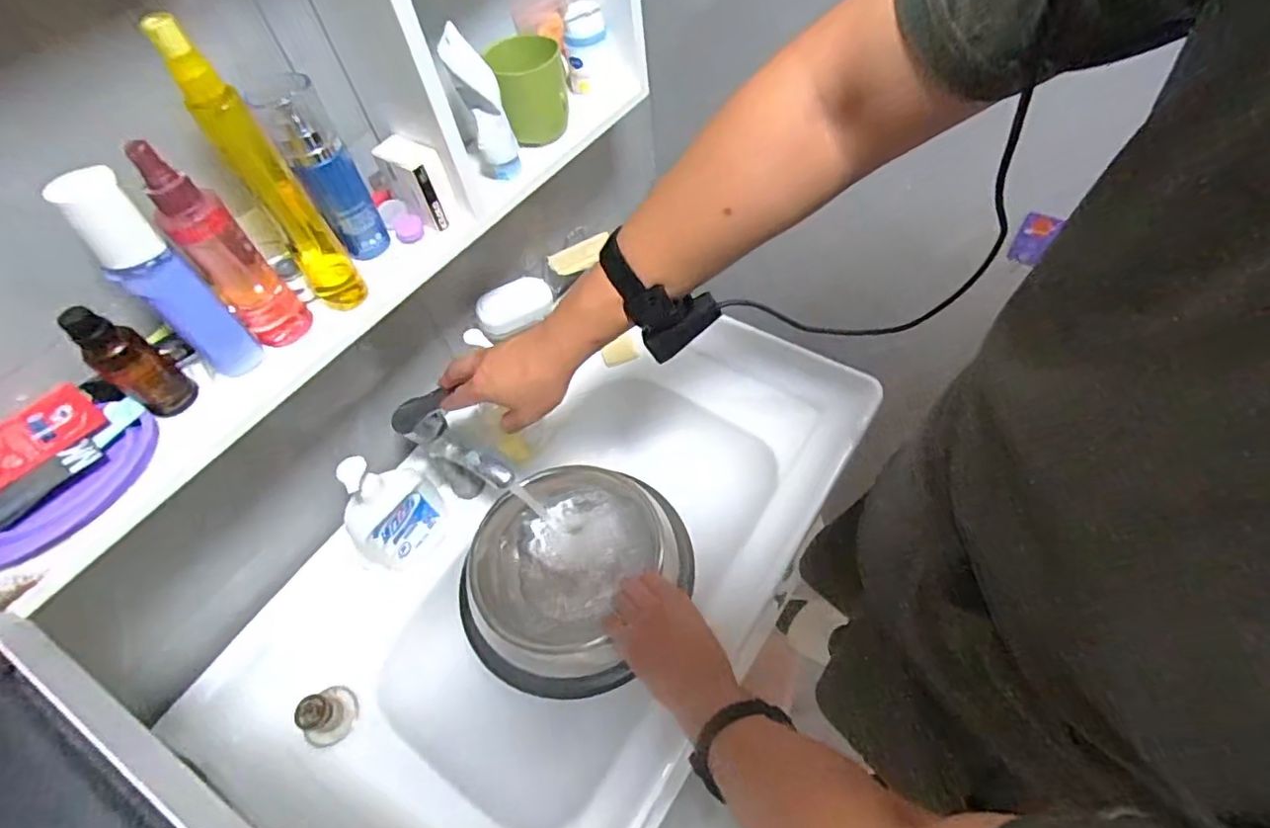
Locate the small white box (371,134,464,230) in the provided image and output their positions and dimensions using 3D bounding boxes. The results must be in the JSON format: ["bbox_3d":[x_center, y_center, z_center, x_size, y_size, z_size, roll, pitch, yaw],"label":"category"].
[{"bbox_3d":[-0.197,-0.206,0.538,0.065,0.067,0.029,25,63,23],"label":"small white box"}]

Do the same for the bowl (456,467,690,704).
[{"bbox_3d":[-0.067,0.182,0.695,0.252,0.066,0.247,-2,55,3],"label":"bowl"}]

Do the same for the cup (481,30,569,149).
[{"bbox_3d":[-0.103,-0.317,0.590,0.074,0.077,0.060,-23,56,-8],"label":"cup"}]

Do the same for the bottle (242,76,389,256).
[{"bbox_3d":[-0.251,-0.194,0.490,0.046,0.142,0.039,-31,57,-13],"label":"bottle"}]

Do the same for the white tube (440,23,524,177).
[{"bbox_3d":[-0.137,-0.273,0.540,0.043,0.119,0.049,-19,55,-5],"label":"white tube"}]

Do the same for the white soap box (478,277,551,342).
[{"bbox_3d":[-0.147,-0.134,0.740,0.098,0.023,0.060,-31,57,-13],"label":"white soap box"}]

